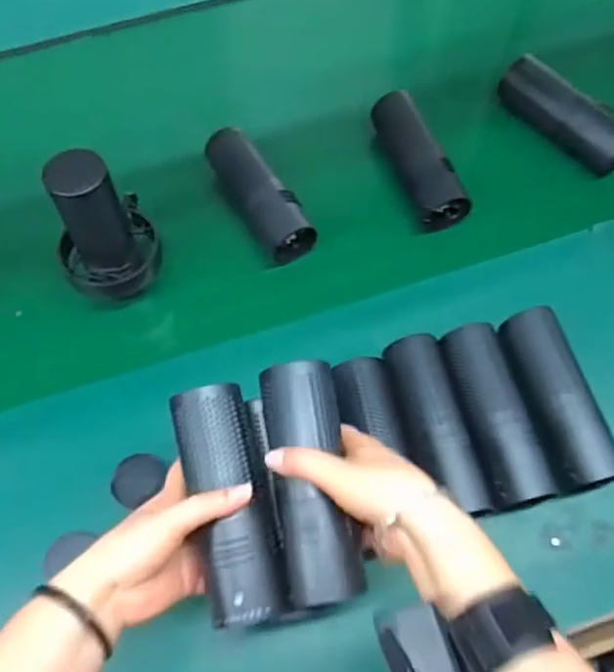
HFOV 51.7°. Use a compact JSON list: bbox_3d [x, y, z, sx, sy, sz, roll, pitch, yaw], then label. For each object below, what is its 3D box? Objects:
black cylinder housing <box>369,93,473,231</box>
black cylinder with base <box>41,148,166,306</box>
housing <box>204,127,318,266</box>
[{"bbox_3d":[0.117,-0.195,0.691,0.050,0.052,0.165,-24,80,-9],"label":"black cylinder housing"},{"bbox_3d":[-0.202,-0.111,0.601,0.093,0.143,0.096,-29,67,-11],"label":"black cylinder with base"},{"bbox_3d":[-0.056,-0.160,0.679,0.052,0.045,0.179,-34,82,-13],"label":"housing"}]

